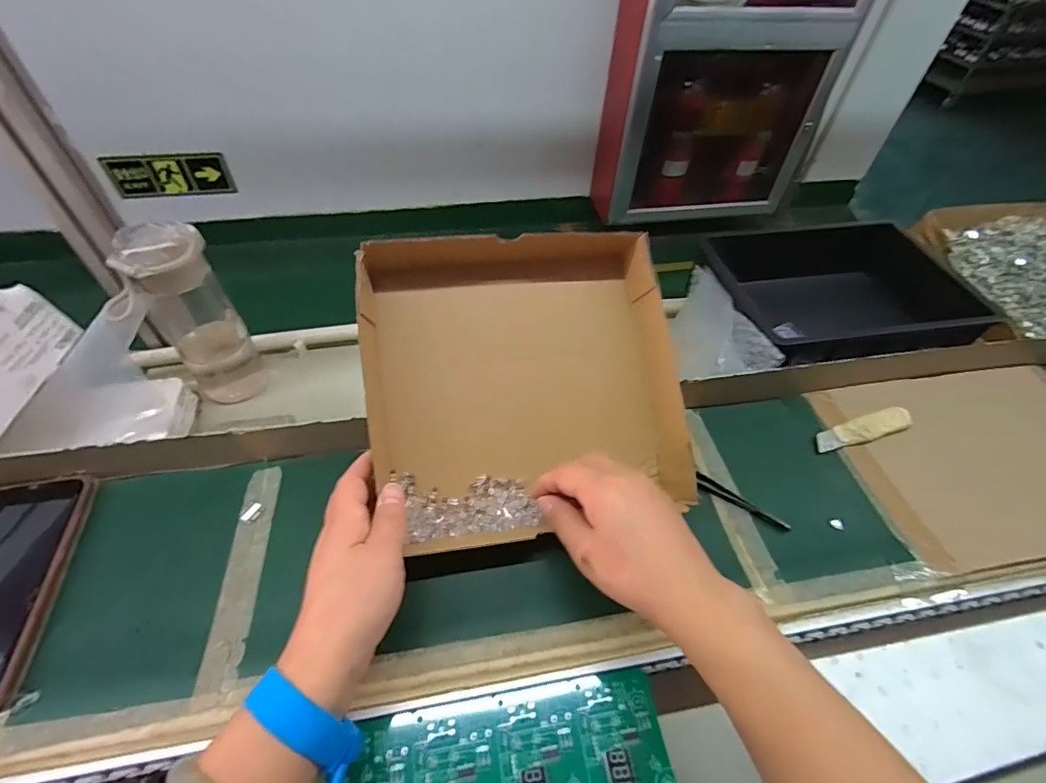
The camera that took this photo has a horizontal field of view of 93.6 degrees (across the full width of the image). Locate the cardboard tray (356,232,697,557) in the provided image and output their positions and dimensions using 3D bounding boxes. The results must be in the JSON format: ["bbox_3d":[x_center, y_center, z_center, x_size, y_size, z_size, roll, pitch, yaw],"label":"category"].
[{"bbox_3d":[-0.002,-0.001,0.393,0.245,0.056,0.235,-8,84,-7],"label":"cardboard tray"}]

